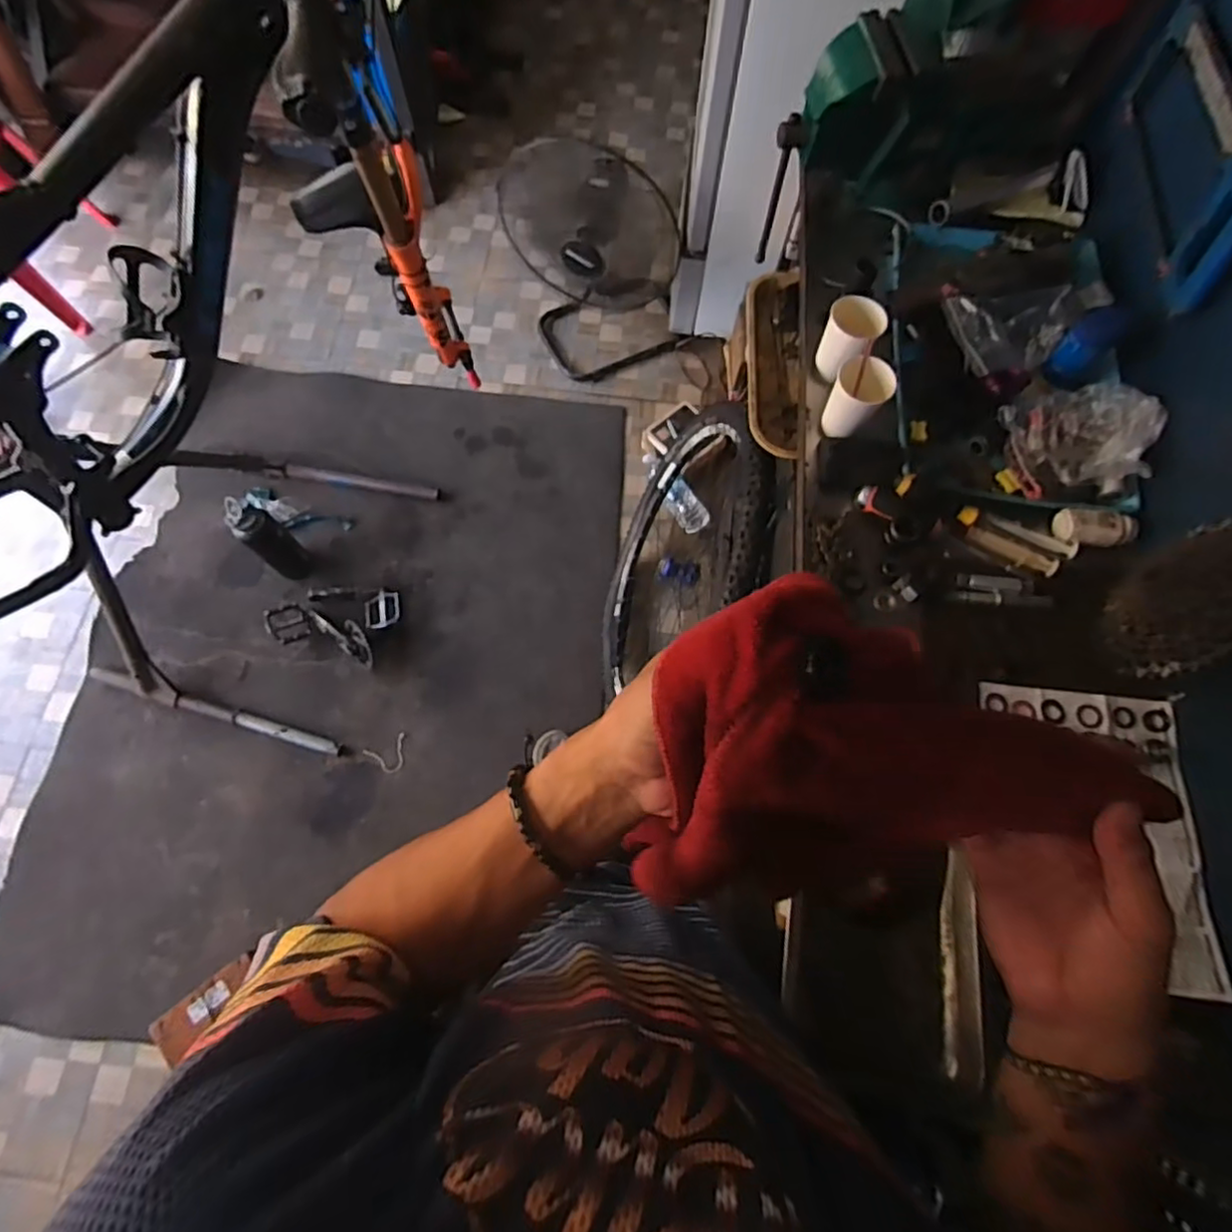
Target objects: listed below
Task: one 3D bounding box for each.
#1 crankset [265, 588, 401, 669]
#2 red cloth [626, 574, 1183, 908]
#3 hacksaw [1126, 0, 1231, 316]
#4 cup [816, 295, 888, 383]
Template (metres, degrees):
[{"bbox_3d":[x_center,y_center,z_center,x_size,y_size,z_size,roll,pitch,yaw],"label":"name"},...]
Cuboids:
[{"bbox_3d":[-0.722,-0.002,1.618,0.303,0.080,0.209,15,71,4],"label":"crankset"},{"bbox_3d":[0.130,0.049,0.298,0.228,0.107,0.126,-6,70,-3],"label":"red cloth"},{"bbox_3d":[0.673,-0.553,0.745,0.030,0.145,0.375,4,70,-1],"label":"hacksaw"},{"bbox_3d":[0.303,-0.355,0.815,0.066,0.081,0.080,6,70,0],"label":"cup"}]

